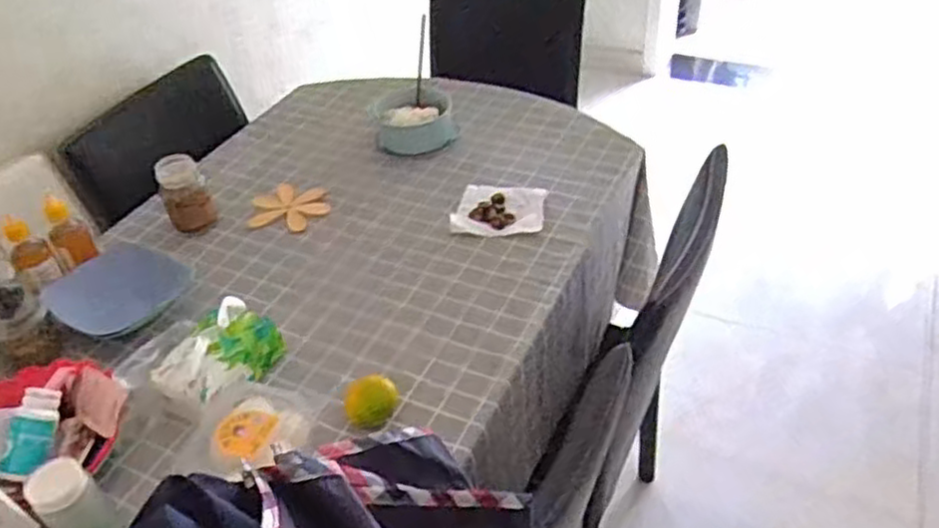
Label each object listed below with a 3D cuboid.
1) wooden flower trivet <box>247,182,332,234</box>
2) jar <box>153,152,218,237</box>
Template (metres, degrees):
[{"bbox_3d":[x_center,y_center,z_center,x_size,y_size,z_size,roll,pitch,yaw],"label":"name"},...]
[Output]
[{"bbox_3d":[-0.325,-0.102,1.320,0.140,0.004,0.126,12,43,19],"label":"wooden flower trivet"},{"bbox_3d":[-0.484,-0.118,1.267,0.082,0.119,0.069,-20,42,-17],"label":"jar"}]

